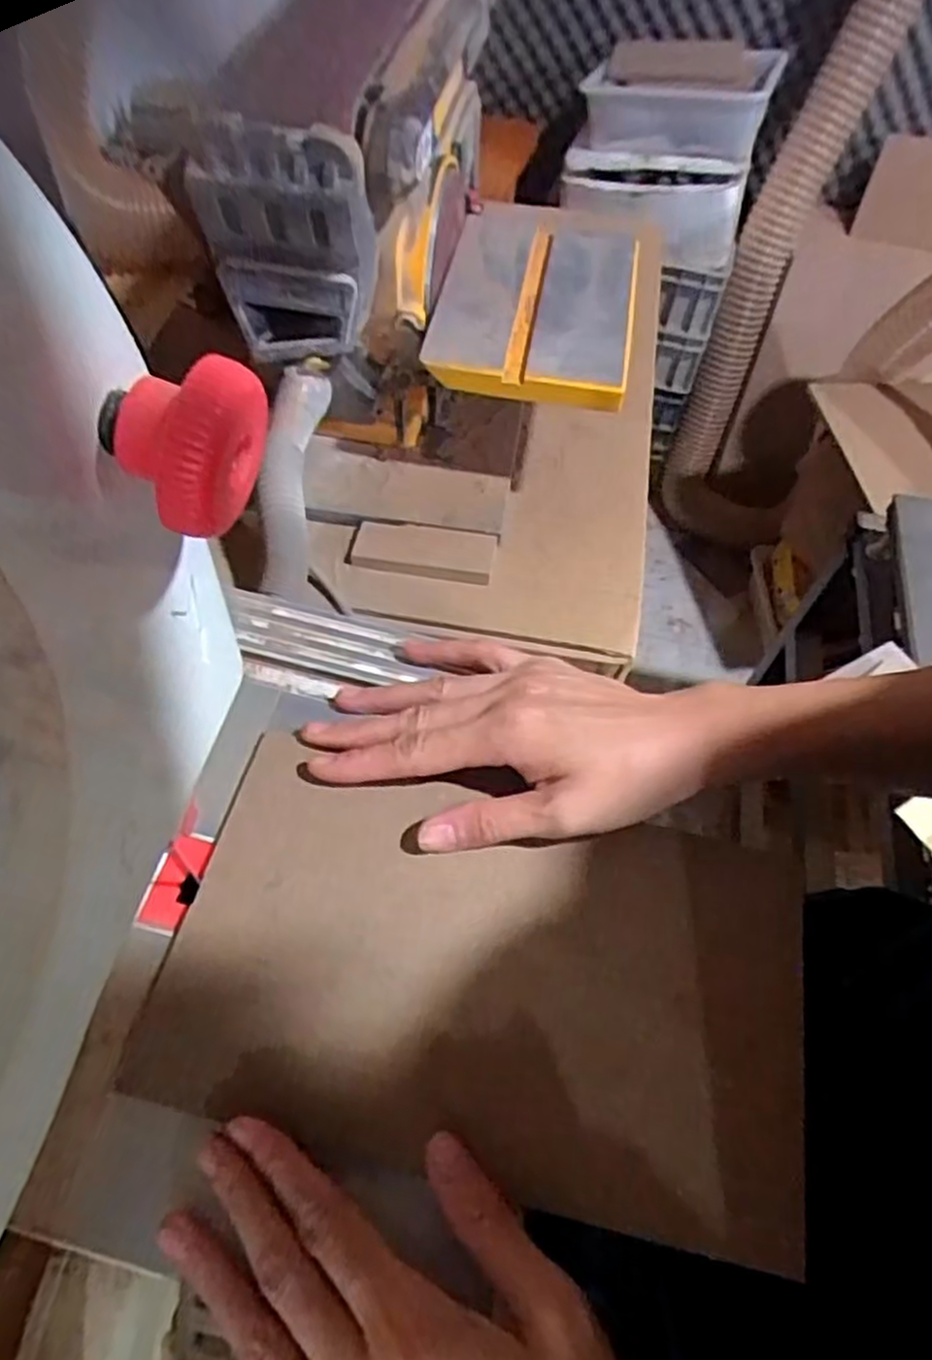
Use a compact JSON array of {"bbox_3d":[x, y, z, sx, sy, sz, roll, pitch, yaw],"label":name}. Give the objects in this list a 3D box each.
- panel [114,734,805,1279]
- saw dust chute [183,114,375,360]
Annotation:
[{"bbox_3d":[0.011,0.115,0.310,0.248,0.010,0.146,12,58,3],"label":"panel"},{"bbox_3d":[-0.130,-0.311,0.560,0.117,0.159,0.036,15,58,5],"label":"saw dust chute"}]

